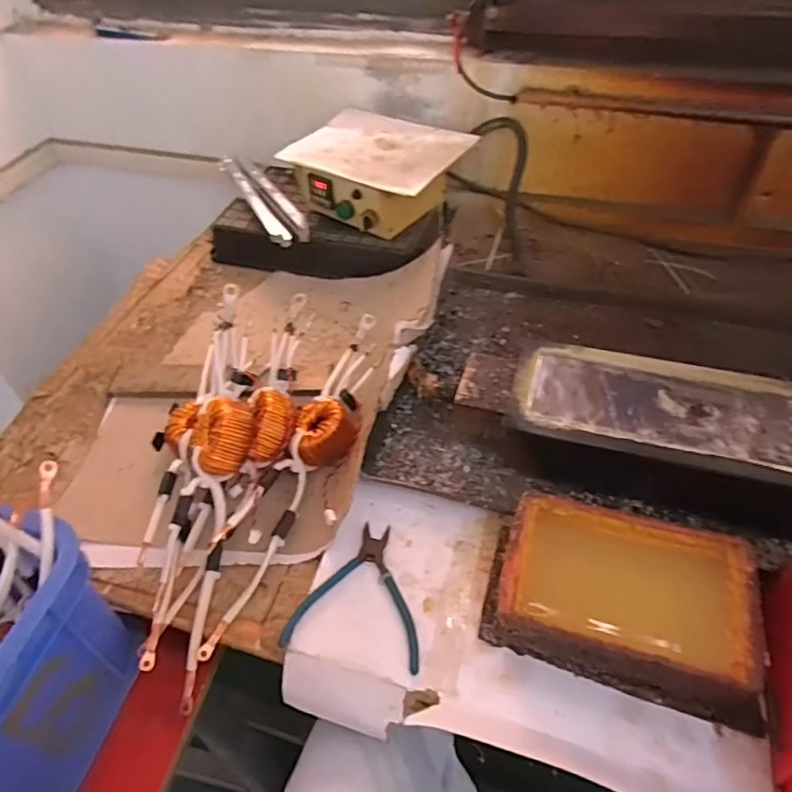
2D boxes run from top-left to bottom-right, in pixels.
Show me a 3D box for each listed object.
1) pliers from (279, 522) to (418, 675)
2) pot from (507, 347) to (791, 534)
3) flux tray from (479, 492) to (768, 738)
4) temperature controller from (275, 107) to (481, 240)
[{"bbox_3d":[-0.030,0.185,0.573,0.124,0.008,0.129,7,47,10],"label":"pliers"},{"bbox_3d":[0.292,0.044,0.632,0.340,0.087,0.163,8,48,11],"label":"pot"},{"bbox_3d":[0.199,0.177,0.526,0.228,0.062,0.138,12,48,14],"label":"flux tray"},{"bbox_3d":[-0.025,-0.350,0.944,0.239,0.090,0.193,24,52,24],"label":"temperature controller"}]

